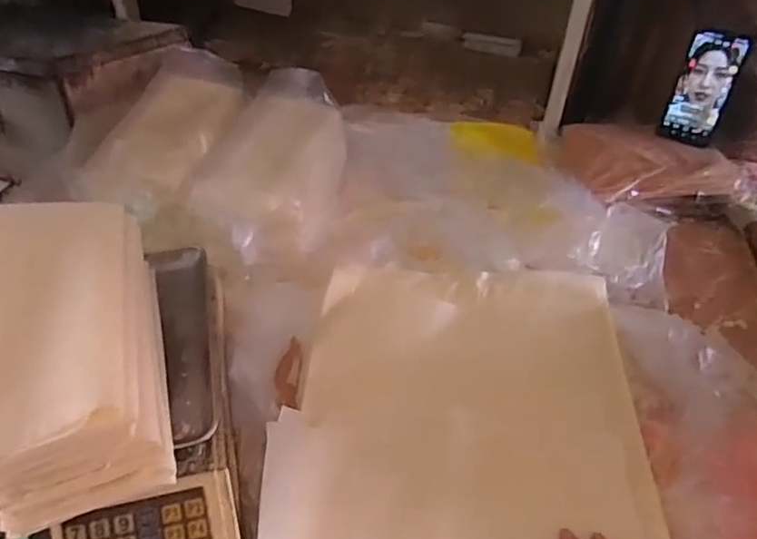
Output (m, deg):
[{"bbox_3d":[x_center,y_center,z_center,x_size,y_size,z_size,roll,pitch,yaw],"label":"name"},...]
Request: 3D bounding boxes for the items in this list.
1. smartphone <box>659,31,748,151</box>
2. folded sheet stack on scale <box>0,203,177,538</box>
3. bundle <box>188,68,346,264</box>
[{"bbox_3d":[0.464,-0.258,0.870,0.073,0.150,0.013,21,25,18],"label":"smartphone"},{"bbox_3d":[-0.245,0.054,0.477,0.129,0.088,0.248,-12,46,-14],"label":"folded sheet stack on scale"},{"bbox_3d":[-0.129,-0.143,0.782,0.159,0.088,0.322,5,44,3],"label":"bundle"}]

